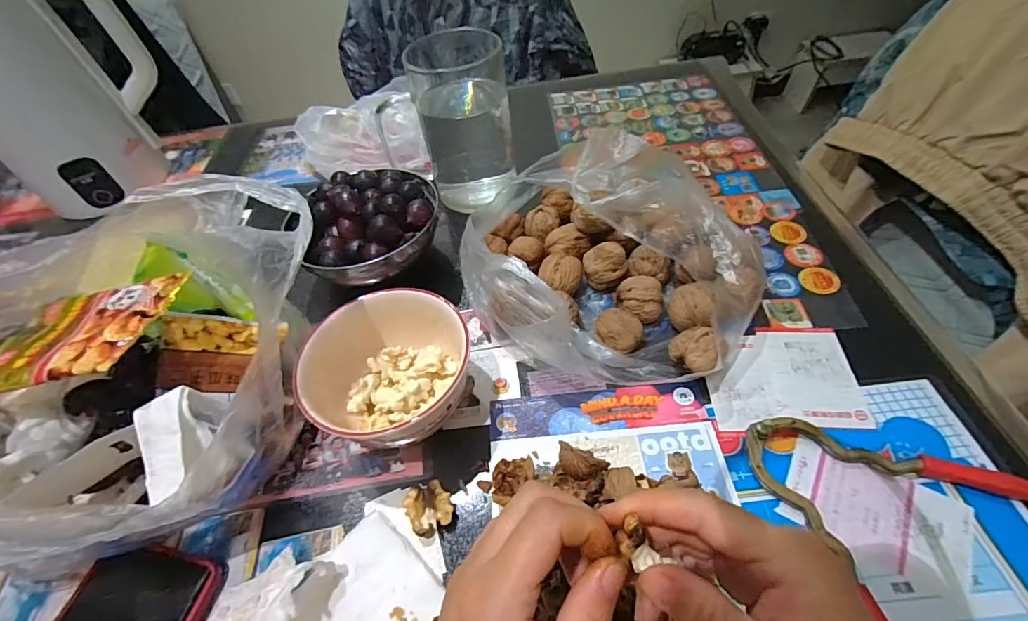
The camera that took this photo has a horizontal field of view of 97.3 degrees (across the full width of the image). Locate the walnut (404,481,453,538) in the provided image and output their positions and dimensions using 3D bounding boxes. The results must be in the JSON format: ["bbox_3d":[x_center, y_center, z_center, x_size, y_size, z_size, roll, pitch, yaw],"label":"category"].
[{"bbox_3d":[-0.054,0.125,0.288,0.027,0.013,0.029,-26,53,-15],"label":"walnut"}]

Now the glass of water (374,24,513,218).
[{"bbox_3d":[-0.059,-0.186,0.451,0.122,0.149,0.079,10,52,14],"label":"glass of water"}]

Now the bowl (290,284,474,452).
[{"bbox_3d":[-0.089,0.045,0.328,0.114,0.063,0.112,-31,54,-18],"label":"bowl"}]

